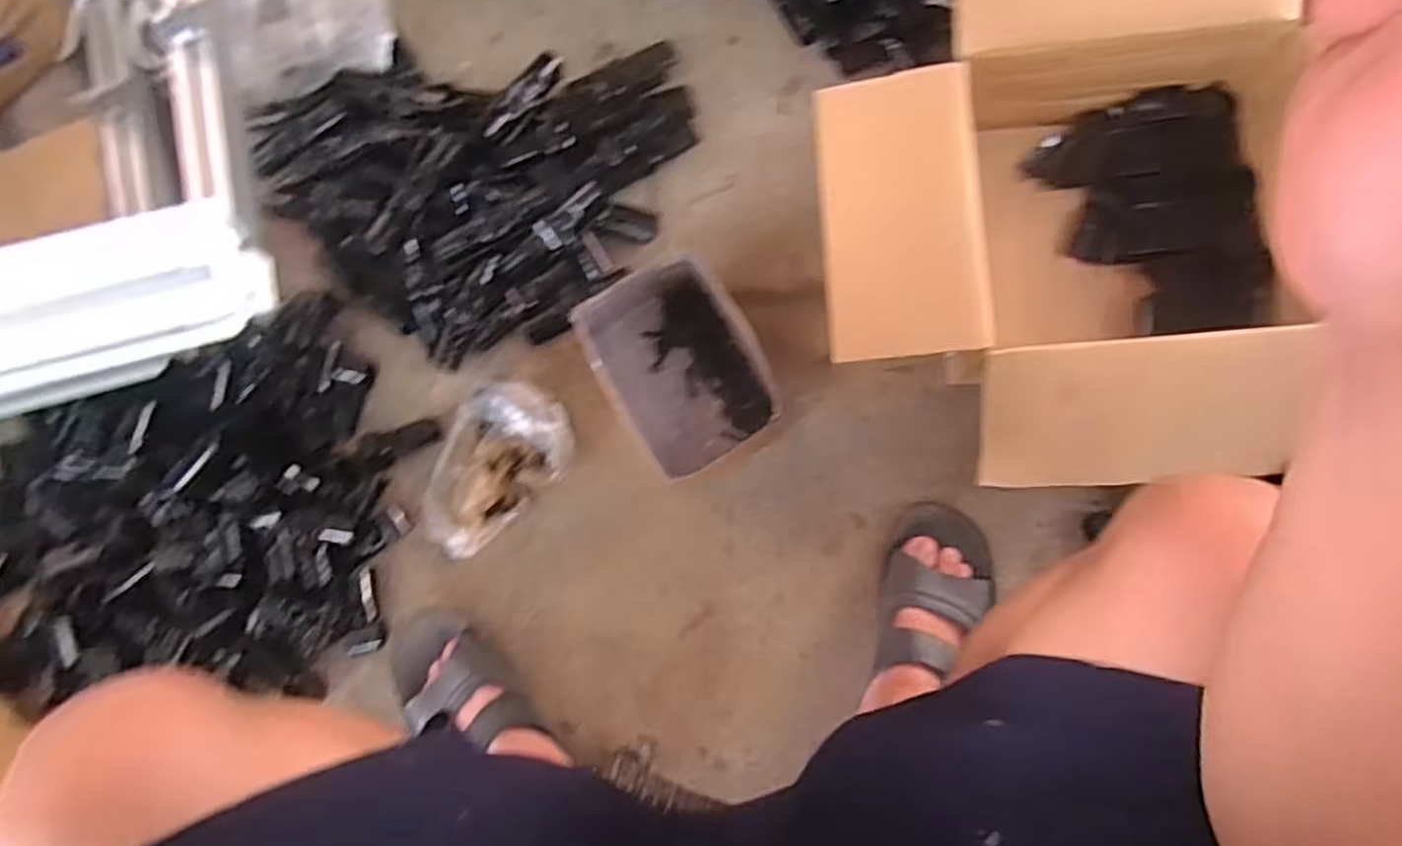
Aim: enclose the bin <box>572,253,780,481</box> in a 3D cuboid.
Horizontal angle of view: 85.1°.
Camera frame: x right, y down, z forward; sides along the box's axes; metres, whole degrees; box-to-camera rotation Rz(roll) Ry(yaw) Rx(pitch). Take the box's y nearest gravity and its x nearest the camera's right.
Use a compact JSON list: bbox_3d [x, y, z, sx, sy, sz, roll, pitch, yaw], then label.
[{"bbox_3d":[-0.019,-0.055,0.752,0.139,0.084,0.187,-32,80,-2],"label":"bin"}]

